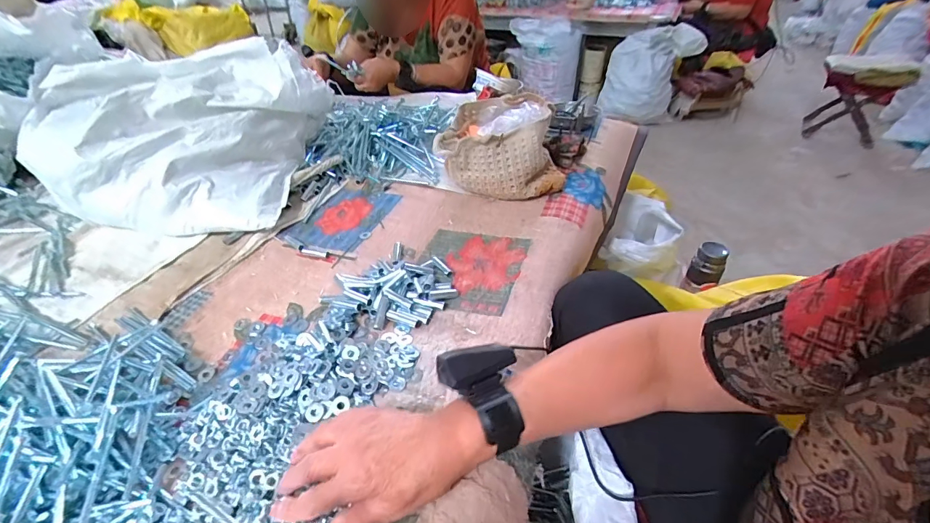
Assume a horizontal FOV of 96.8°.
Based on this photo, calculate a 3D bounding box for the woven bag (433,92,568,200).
[{"bbox_3d":[0.068,-0.199,0.736,0.209,0.138,0.161,2,39,10],"label":"woven bag"}]

